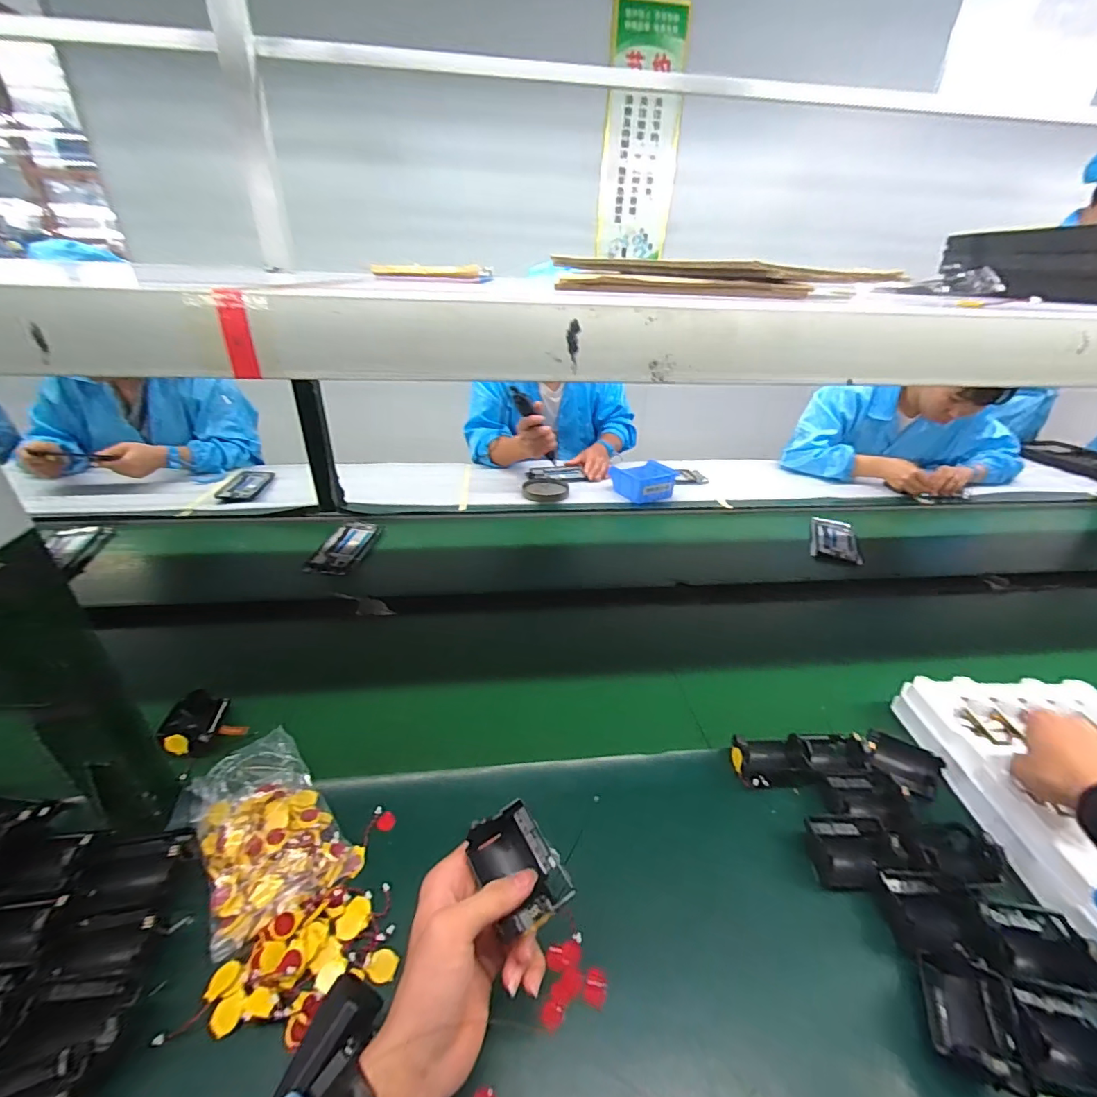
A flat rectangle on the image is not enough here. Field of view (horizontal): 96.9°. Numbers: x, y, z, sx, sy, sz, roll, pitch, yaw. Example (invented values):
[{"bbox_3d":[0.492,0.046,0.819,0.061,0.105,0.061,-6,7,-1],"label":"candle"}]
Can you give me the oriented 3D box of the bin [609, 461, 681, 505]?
[{"bbox_3d":[0.238,-0.167,1.212,0.144,0.063,0.133,-16,35,-28],"label":"bin"}]

